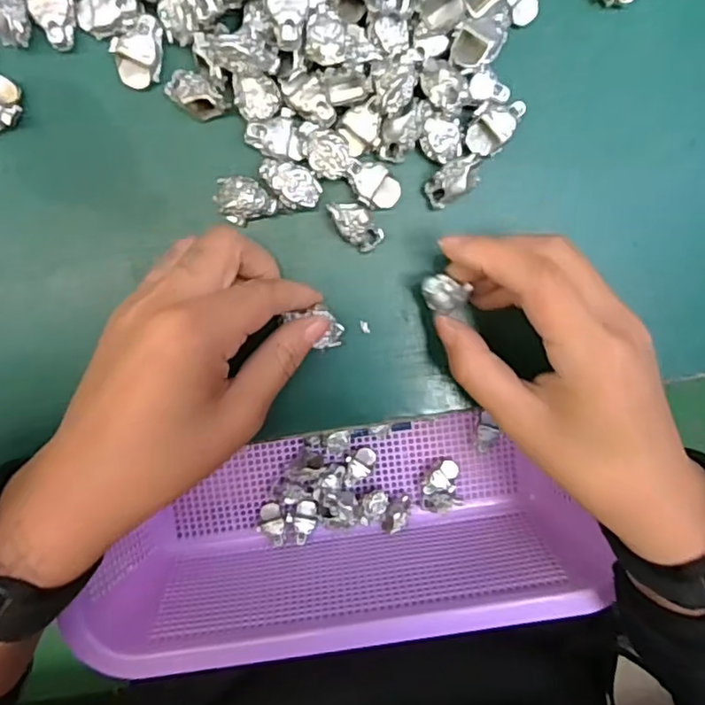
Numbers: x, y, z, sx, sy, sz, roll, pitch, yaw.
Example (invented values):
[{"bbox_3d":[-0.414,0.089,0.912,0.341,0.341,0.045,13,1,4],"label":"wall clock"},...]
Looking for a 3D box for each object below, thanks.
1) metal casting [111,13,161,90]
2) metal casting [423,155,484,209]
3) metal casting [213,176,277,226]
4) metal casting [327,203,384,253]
[{"bbox_3d":[-0.082,-0.115,0.234,0.017,0.010,0.024,5,98,-3],"label":"metal casting"},{"bbox_3d":[0.041,-0.069,0.244,0.023,0.017,0.013,-34,98,3],"label":"metal casting"},{"bbox_3d":[-0.043,-0.061,0.244,0.024,0.017,0.018,-5,99,-2],"label":"metal casting"},{"bbox_3d":[0.001,-0.052,0.246,0.014,0.016,0.024,-39,98,3],"label":"metal casting"}]

